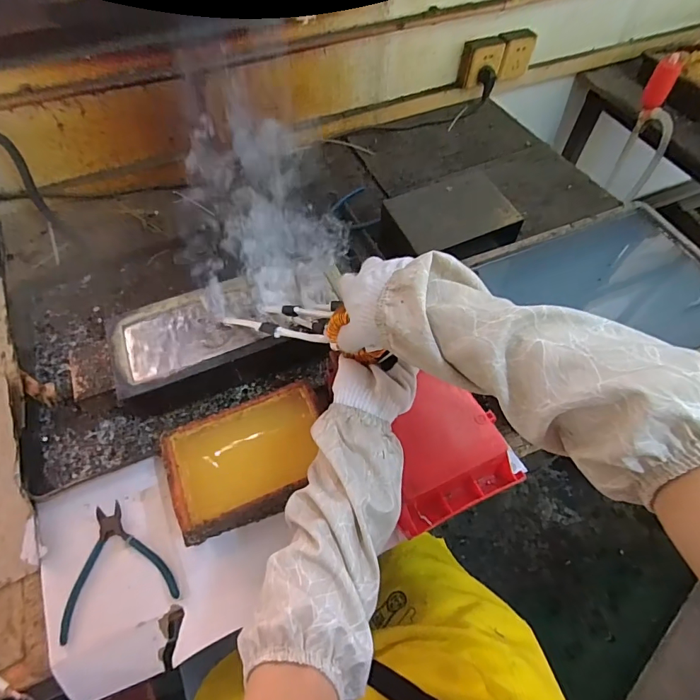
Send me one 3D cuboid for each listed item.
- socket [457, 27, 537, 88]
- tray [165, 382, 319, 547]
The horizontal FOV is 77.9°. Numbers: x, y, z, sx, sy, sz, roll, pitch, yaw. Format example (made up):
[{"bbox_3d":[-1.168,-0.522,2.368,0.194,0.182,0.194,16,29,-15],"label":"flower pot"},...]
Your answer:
[{"bbox_3d":[0.353,-0.683,1.022,0.182,0.093,0.045,-19,59,-11],"label":"socket"},{"bbox_3d":[-0.124,0.140,0.554,0.190,0.061,0.134,-19,59,-11],"label":"tray"}]

